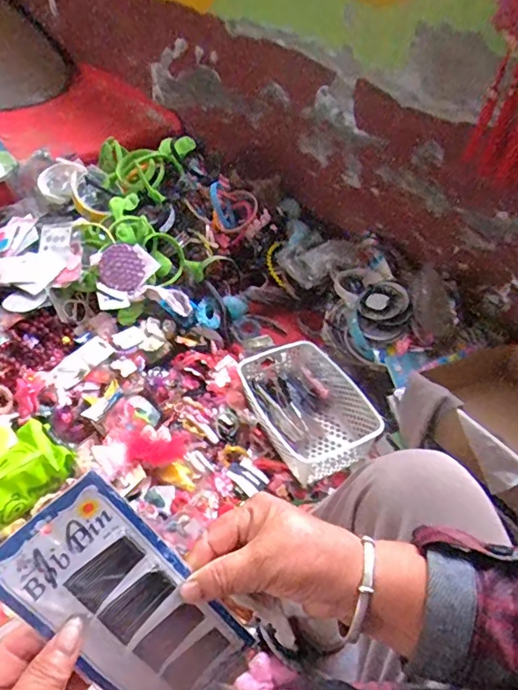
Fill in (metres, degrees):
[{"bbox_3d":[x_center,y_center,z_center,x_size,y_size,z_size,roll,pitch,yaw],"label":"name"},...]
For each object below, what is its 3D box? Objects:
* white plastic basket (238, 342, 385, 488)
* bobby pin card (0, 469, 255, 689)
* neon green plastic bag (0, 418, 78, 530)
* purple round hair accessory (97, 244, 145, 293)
[{"bbox_3d":[0.089,0.119,1.065,0.201,0.093,0.316,-16,48,-22],"label":"white plastic basket"},{"bbox_3d":[-0.078,0.158,0.304,0.077,0.161,0.010,-43,19,-19],"label":"bobby pin card"},{"bbox_3d":[-0.440,0.211,0.869,0.155,0.066,0.201,32,49,24],"label":"neon green plastic bag"},{"bbox_3d":[-0.299,-0.167,1.114,0.097,0.008,0.098,-1,92,-17],"label":"purple round hair accessory"}]

